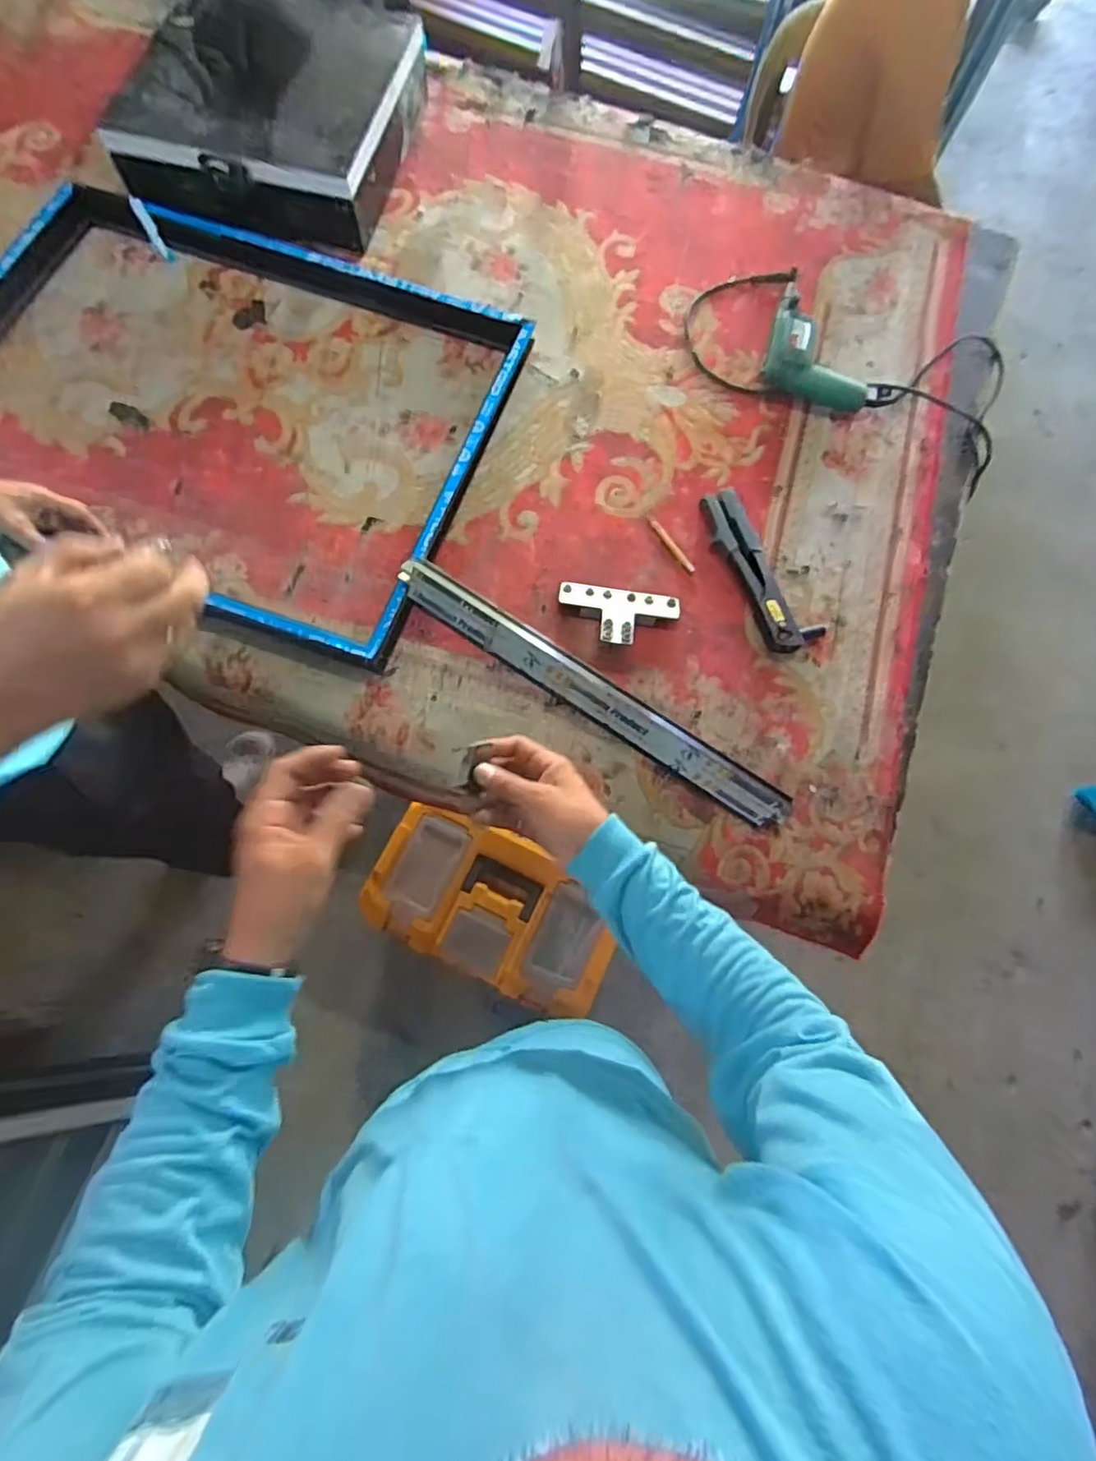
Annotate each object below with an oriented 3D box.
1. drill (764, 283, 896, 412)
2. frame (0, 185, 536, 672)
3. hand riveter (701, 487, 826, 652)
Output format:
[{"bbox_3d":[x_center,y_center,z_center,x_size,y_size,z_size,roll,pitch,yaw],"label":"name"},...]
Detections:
[{"bbox_3d":[0.435,-0.576,0.934,0.196,0.060,0.192,16,73,3],"label":"drill"},{"bbox_3d":[-0.479,-0.472,0.861,0.800,0.068,0.603,20,73,4],"label":"frame"},{"bbox_3d":[0.274,-0.215,0.836,0.071,0.032,0.240,-24,75,-9],"label":"hand riveter"}]

